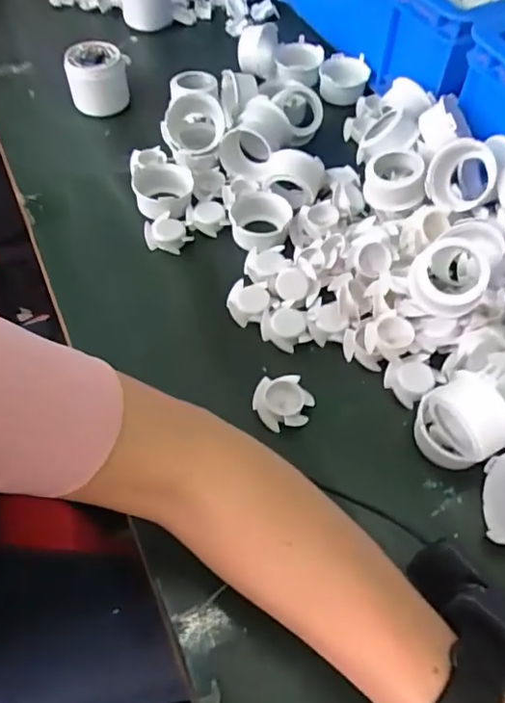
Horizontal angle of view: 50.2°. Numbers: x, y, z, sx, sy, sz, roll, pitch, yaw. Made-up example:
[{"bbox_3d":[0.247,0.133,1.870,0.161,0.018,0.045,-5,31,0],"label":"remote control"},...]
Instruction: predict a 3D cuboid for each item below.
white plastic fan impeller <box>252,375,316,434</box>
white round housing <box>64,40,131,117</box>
[{"bbox_3d":[0.021,0.036,0.379,0.038,0.016,0.036,0,57,0],"label":"white plastic fan impeller"},{"bbox_3d":[-0.159,-0.282,0.556,0.059,0.055,0.059,-11,58,-6],"label":"white round housing"}]

